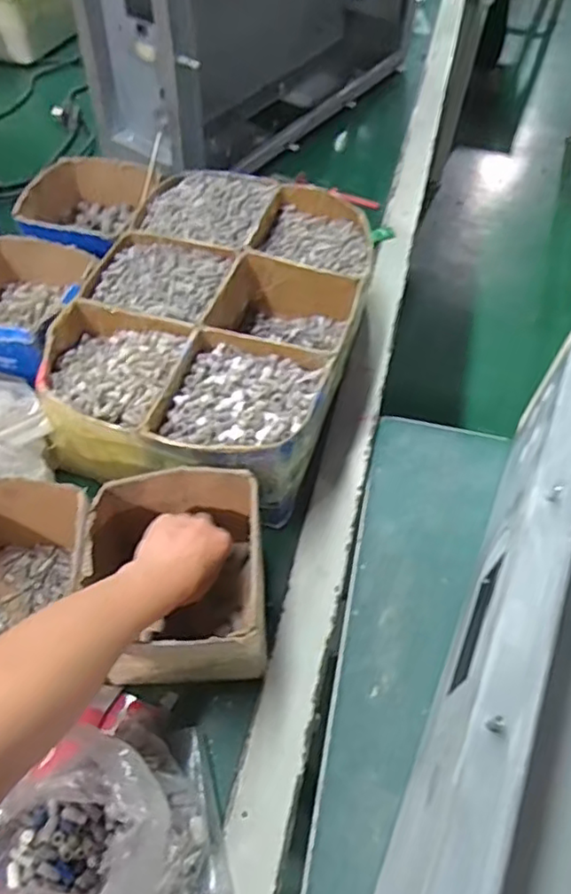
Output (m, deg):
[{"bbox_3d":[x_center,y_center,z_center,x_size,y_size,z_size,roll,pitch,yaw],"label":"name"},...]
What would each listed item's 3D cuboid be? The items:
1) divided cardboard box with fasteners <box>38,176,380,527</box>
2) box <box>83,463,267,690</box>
[{"bbox_3d":[-0.069,-0.138,0.688,0.269,0.112,0.410,14,56,6],"label":"divided cardboard box with fasteners"},{"bbox_3d":[-0.087,0.105,0.520,0.132,0.114,0.153,-2,56,-5],"label":"box"}]

